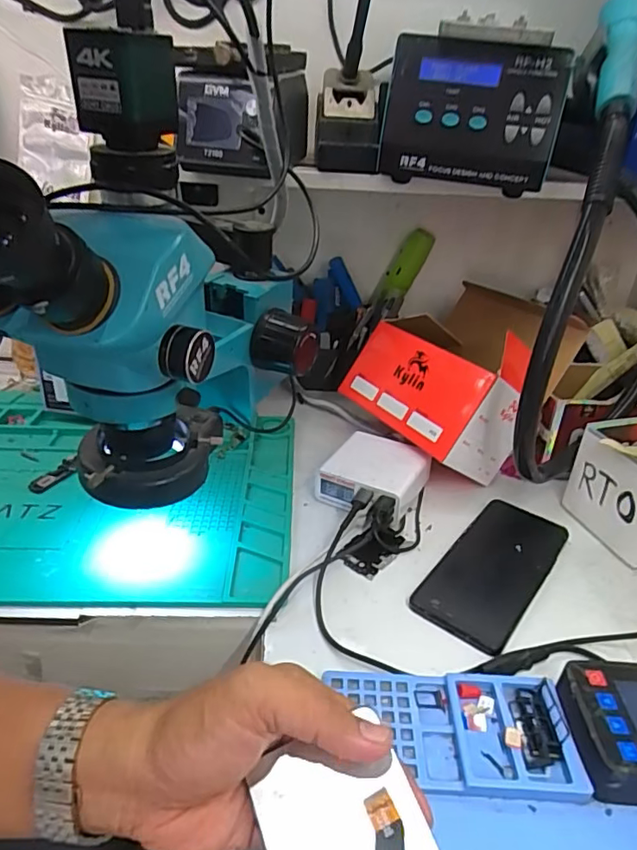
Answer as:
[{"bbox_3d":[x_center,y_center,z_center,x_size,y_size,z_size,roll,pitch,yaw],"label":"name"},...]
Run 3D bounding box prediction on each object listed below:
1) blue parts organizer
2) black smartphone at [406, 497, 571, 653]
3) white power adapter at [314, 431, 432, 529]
[{"bbox_3d":[0.079,0.183,0.330,0.138,0.014,0.070,3,30,1],"label":"blue parts organizer"},{"bbox_3d":[0.150,0.120,0.465,0.076,0.010,0.173,23,35,31],"label":"black smartphone"},{"bbox_3d":[0.054,0.050,0.540,0.090,0.041,0.087,21,34,29],"label":"white power adapter"}]

